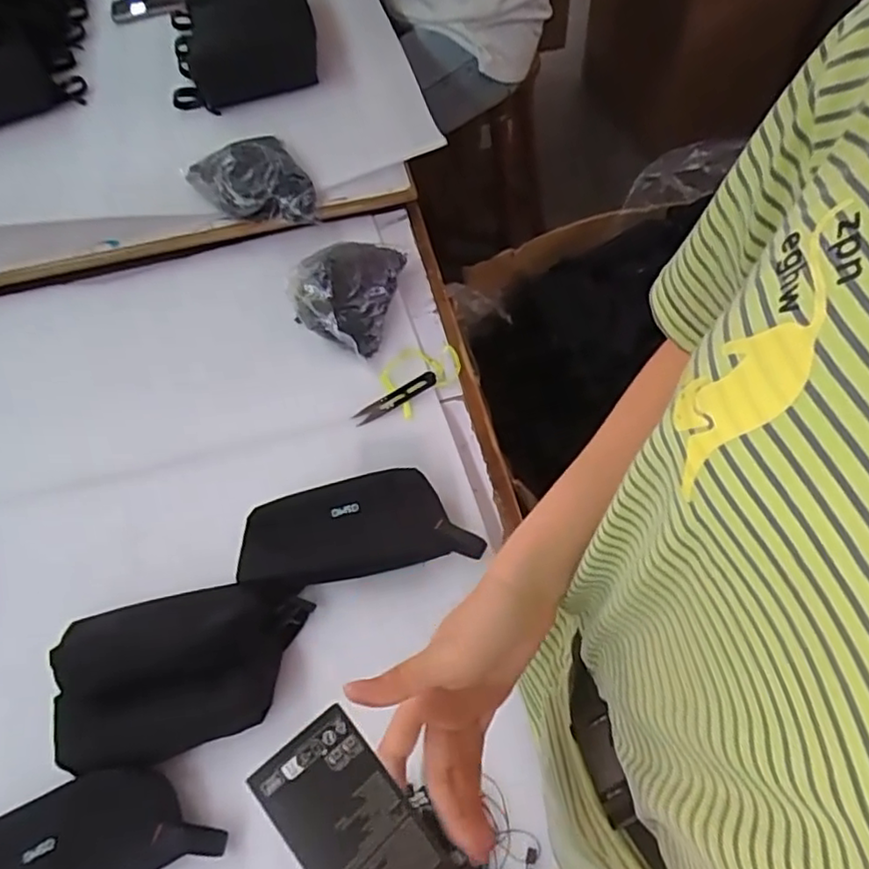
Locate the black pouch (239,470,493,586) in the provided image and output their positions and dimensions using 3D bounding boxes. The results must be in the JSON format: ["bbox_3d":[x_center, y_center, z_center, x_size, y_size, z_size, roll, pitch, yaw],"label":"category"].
[{"bbox_3d":[-0.074,0.089,0.598,0.209,0.048,0.086,-11,57,-2],"label":"black pouch"}]

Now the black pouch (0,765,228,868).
[{"bbox_3d":[-0.280,0.319,0.489,0.210,0.035,0.087,-22,59,-9],"label":"black pouch"}]

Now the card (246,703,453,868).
[{"bbox_3d":[-0.035,0.167,0.271,0.047,0.004,0.086,-31,72,-34],"label":"card"}]

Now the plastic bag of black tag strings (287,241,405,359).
[{"bbox_3d":[-0.103,-0.178,0.764,0.104,0.077,0.156,11,59,11],"label":"plastic bag of black tag strings"}]

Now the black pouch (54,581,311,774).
[{"bbox_3d":[-0.214,0.200,0.545,0.211,0.047,0.142,-11,57,-2],"label":"black pouch"}]

